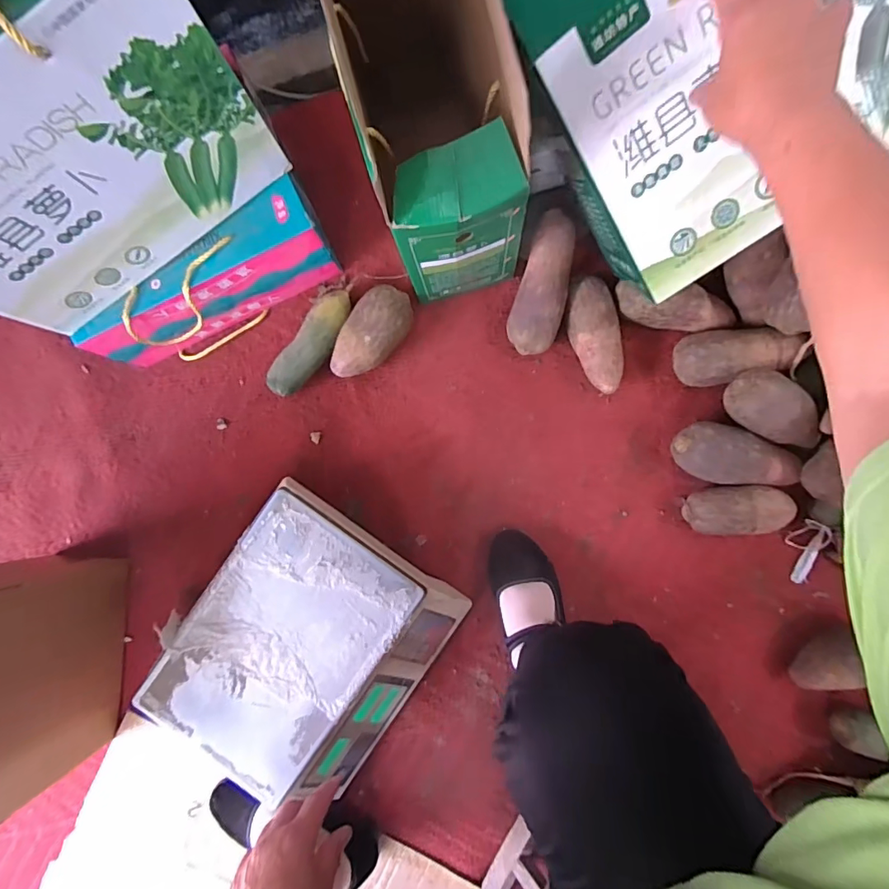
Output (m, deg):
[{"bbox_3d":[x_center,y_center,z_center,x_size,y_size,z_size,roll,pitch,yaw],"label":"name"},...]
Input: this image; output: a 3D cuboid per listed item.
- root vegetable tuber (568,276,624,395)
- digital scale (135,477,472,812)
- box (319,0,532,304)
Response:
[{"bbox_3d":[0.209,-0.149,0.670,0.063,0.059,0.153,-13,88,4],"label":"root vegetable tuber"},{"bbox_3d":[-0.179,0.271,0.650,0.302,0.090,0.328,35,91,4],"label":"digital scale"},{"bbox_3d":[-0.021,-0.391,0.551,0.141,0.260,0.374,-16,88,4],"label":"box"}]

